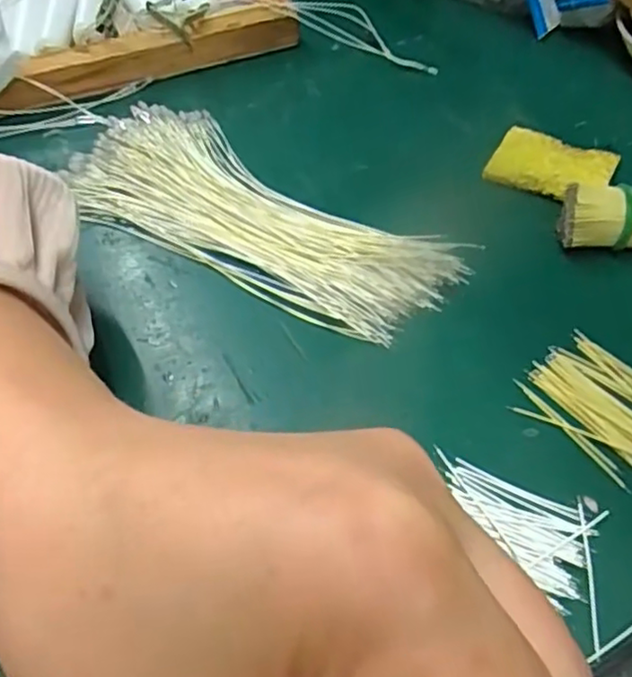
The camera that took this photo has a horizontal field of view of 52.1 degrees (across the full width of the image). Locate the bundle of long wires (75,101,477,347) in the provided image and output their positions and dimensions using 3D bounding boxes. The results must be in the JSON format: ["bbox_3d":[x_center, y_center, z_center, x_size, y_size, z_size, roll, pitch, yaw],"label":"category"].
[{"bbox_3d":[-0.031,-0.059,0.297,0.190,0.012,0.077,31,60,24],"label":"bundle of long wires"}]

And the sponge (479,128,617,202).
[{"bbox_3d":[0.112,-0.082,0.309,0.053,0.007,0.037,23,57,20],"label":"sponge"}]

